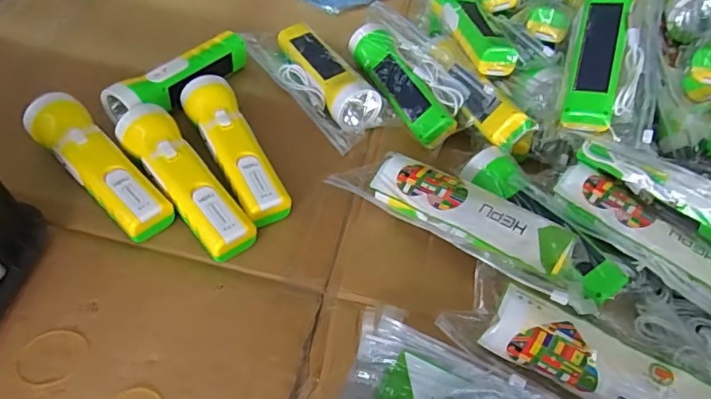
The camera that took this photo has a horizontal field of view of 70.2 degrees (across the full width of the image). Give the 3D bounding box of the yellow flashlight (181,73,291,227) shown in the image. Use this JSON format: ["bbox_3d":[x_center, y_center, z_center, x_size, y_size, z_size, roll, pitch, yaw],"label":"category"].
[{"bbox_3d":[-0.116,-0.050,0.486,0.050,0.041,0.174,-23,58,-22],"label":"yellow flashlight"}]

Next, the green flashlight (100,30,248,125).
[{"bbox_3d":[-0.180,-0.128,0.537,0.051,0.045,0.176,35,57,20],"label":"green flashlight"}]

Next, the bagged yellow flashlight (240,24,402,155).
[{"bbox_3d":[-0.048,-0.139,0.561,0.091,0.043,0.216,-31,62,-27],"label":"bagged yellow flashlight"}]

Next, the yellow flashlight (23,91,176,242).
[{"bbox_3d":[-0.231,-0.029,0.452,0.168,0.048,0.049,39,58,22],"label":"yellow flashlight"}]

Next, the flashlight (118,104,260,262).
[{"bbox_3d":[-0.153,-0.017,0.454,0.049,0.043,0.171,-33,62,-27],"label":"flashlight"}]

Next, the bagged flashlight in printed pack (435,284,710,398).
[{"bbox_3d":[0.174,0.127,0.368,0.220,0.044,0.057,28,54,15],"label":"bagged flashlight in printed pack"}]

